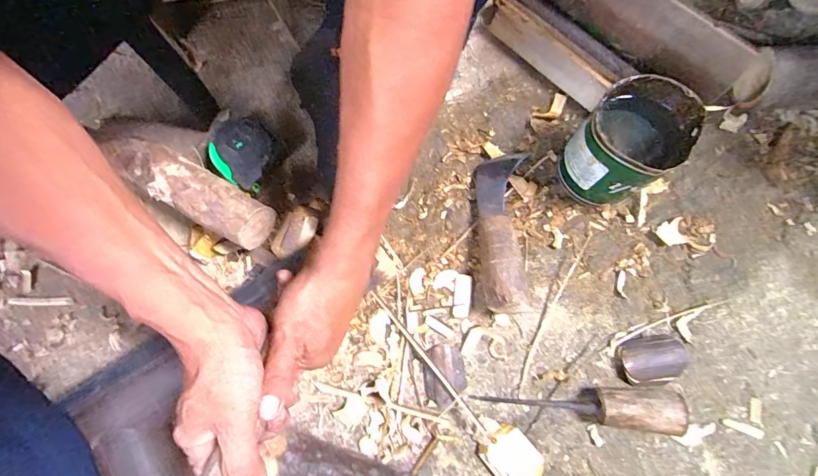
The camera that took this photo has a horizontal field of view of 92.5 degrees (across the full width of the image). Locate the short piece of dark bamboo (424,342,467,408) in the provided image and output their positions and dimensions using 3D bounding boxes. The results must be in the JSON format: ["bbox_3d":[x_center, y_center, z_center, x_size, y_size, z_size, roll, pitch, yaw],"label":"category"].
[{"bbox_3d":[0.040,0.154,0.441,0.046,0.016,0.062,-9,78,-1],"label":"short piece of dark bamboo"}]

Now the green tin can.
[{"bbox_3d":[0.235,-0.103,0.435,0.098,0.114,0.109,34,81,8],"label":"green tin can"}]

